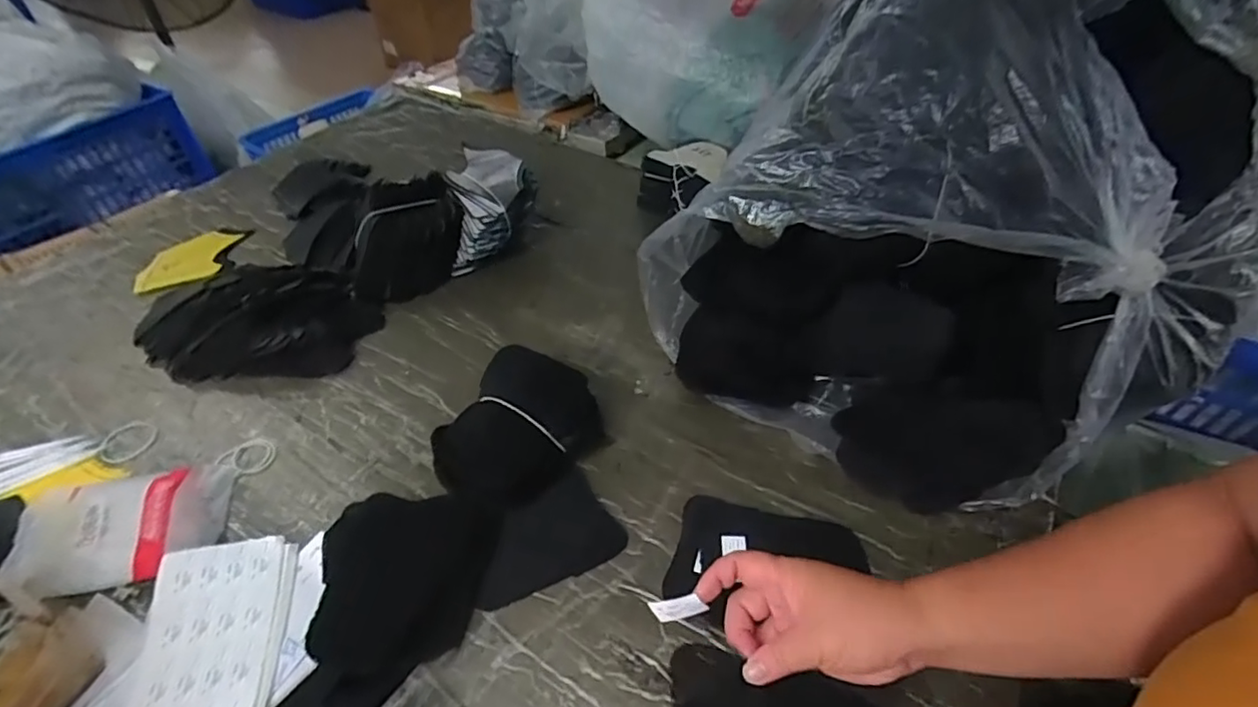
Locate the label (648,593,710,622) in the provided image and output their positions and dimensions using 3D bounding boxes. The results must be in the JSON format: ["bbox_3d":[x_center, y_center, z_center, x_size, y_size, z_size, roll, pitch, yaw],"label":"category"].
[{"bbox_3d":[0.034,0.177,0.412,0.040,0.018,0.004,-21,12,24],"label":"label"}]

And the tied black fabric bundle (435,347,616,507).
[{"bbox_3d":[-0.108,0.077,0.579,0.113,0.074,0.158,30,53,27],"label":"tied black fabric bundle"}]

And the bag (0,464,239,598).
[{"bbox_3d":[-0.469,0.159,0.540,0.176,0.022,0.108,-8,46,-6],"label":"bag"}]

